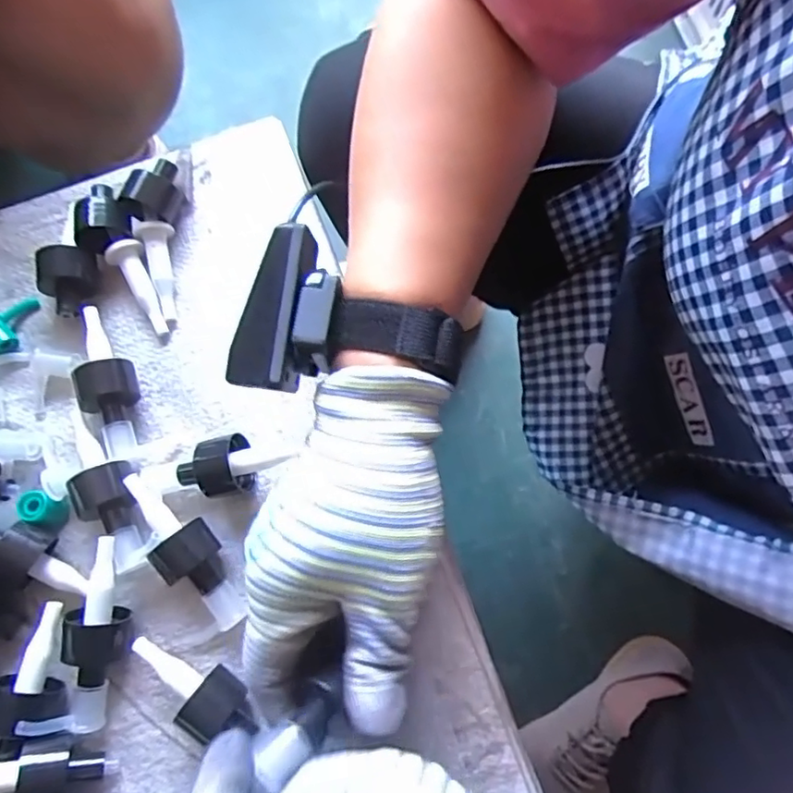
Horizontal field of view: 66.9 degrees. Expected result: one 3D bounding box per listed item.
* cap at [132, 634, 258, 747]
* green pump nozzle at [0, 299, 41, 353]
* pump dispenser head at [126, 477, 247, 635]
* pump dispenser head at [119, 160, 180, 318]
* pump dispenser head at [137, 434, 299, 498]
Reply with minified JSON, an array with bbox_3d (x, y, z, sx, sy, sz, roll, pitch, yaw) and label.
[{"bbox_3d":[-0.096,0.139,0.286,0.066,0.026,0.026,24,81,11],"label":"cap"},{"bbox_3d":[-0.222,-0.043,0.345,0.021,0.011,0.035,44,86,13],"label":"green pump nozzle"},{"bbox_3d":[-0.105,0.076,0.301,0.027,0.028,0.087,-40,76,-3],"label":"pump dispenser head"},{"bbox_3d":[-0.139,-0.091,0.346,0.026,0.024,0.090,-5,91,-1],"label":"pump dispenser head"},{"bbox_3d":[-0.092,0.037,0.312,0.073,0.023,0.028,-15,76,3],"label":"pump dispenser head"}]

